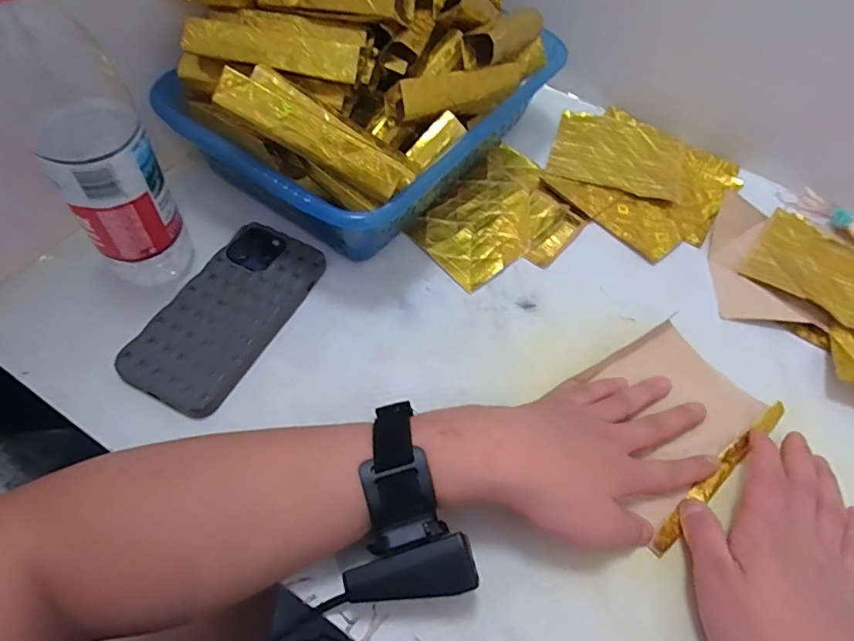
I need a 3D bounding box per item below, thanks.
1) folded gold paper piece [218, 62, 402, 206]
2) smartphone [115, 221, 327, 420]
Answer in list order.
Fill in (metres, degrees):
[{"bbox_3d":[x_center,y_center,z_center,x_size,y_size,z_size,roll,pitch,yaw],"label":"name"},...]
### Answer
[{"bbox_3d":[-0.078,-0.125,0.357,0.131,0.025,0.032,27,57,-14],"label":"folded gold paper piece"},{"bbox_3d":[-0.151,-0.006,0.398,0.078,0.017,0.159,24,59,11],"label":"smartphone"}]

